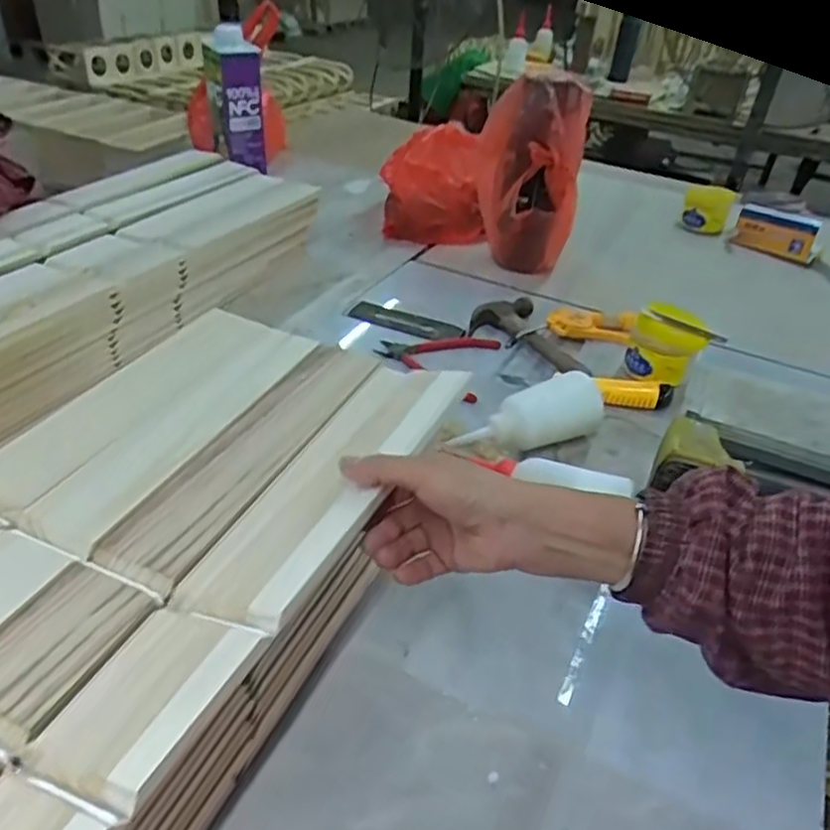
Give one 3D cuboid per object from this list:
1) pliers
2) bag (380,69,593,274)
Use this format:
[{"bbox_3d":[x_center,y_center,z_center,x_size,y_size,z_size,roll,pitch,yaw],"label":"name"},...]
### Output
[{"bbox_3d":[0.022,-0.070,0.810,0.136,0.009,0.137,14,37,12],"label":"pliers"},{"bbox_3d":[0.088,-0.353,1.002,0.327,0.256,0.123,31,44,31],"label":"bag"}]

